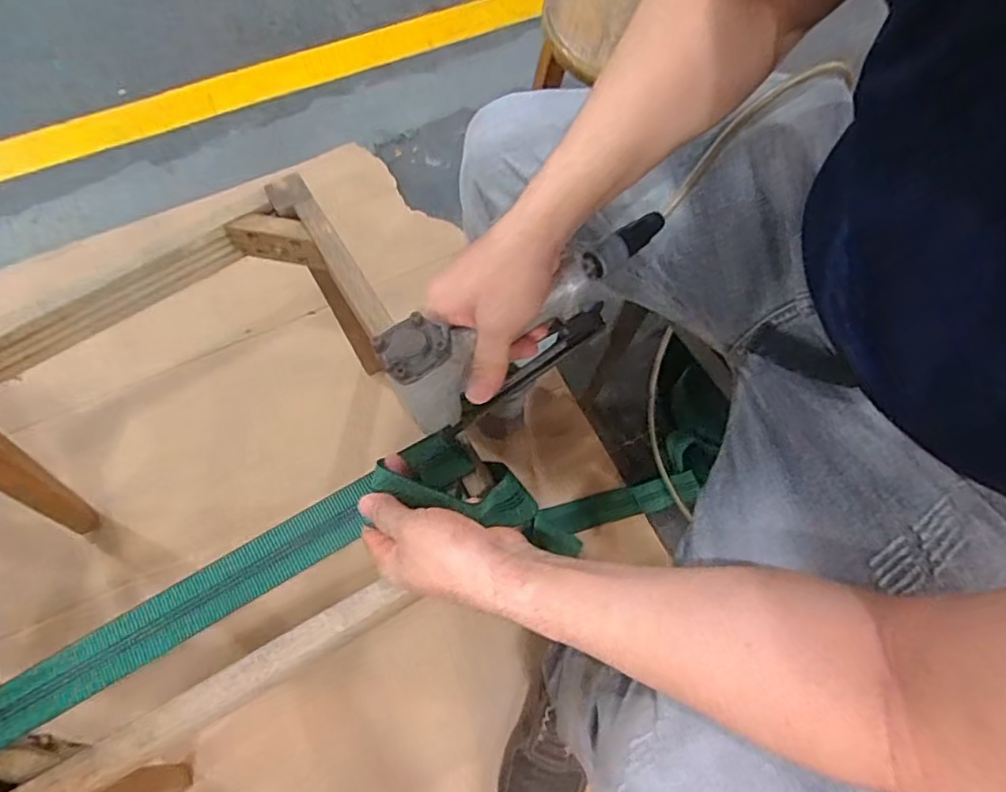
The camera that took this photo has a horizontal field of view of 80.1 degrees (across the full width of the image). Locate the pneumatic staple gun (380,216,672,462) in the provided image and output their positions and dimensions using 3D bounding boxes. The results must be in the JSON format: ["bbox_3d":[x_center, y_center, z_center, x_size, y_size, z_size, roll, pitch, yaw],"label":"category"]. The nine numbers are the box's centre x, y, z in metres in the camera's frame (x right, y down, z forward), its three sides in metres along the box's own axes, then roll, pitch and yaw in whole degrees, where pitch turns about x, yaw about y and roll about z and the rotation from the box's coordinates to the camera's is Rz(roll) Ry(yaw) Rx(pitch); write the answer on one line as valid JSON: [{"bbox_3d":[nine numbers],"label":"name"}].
[{"bbox_3d":[0.019,-0.052,0.479,0.253,0.113,0.052,-29,70,-23],"label":"pneumatic staple gun"}]

